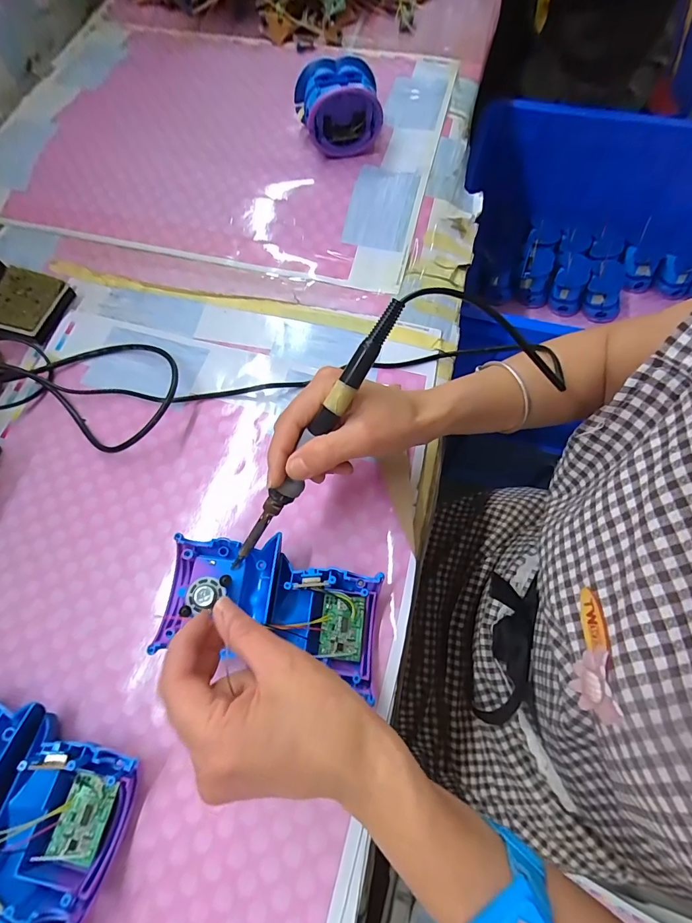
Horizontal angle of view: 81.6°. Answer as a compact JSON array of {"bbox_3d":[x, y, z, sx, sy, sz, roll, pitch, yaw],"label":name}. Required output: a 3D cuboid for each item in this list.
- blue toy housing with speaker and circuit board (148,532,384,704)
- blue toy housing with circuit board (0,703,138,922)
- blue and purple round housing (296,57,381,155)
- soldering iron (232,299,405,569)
[{"bbox_3d":[-0.052,0.105,0.289,0.161,0.030,0.086,17,72,5],"label":"blue toy housing with speaker and circuit board"},{"bbox_3d":[-0.217,0.210,0.258,0.152,0.043,0.090,9,69,6],"label":"blue toy housing with circuit board"},{"bbox_3d":[-0.009,-0.392,0.446,0.088,0.075,0.079,-6,68,0],"label":"blue and purple round housing"},{"bbox_3d":[-0.026,-0.006,0.260,0.012,0.012,0.213,37,109,13],"label":"soldering iron"}]

